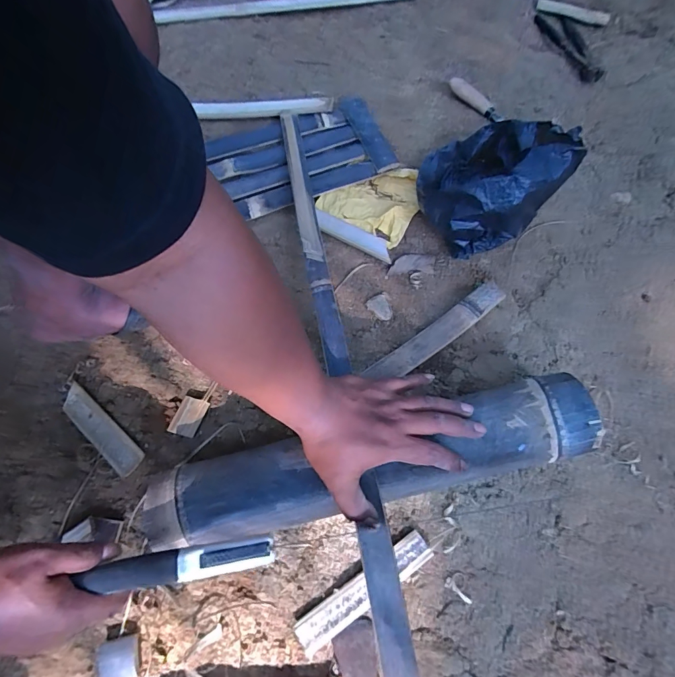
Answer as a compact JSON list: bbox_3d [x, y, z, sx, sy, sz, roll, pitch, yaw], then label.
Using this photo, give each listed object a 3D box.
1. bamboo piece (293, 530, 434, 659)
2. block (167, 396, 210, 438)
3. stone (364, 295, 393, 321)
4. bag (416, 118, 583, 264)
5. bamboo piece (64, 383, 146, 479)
[{"bbox_3d":[0.030,0.272,0.434,0.163,0.013,0.033,-33,71,-11],"label":"bamboo piece"},{"bbox_3d":[-0.192,0.102,0.519,0.035,0.012,0.050,21,70,10],"label":"block"},{"bbox_3d":[0.060,-0.044,0.574,0.030,0.004,0.038,-22,69,-7],"label":"stone"},{"bbox_3d":[0.205,-0.226,0.560,0.163,0.133,0.168,-33,71,-11],"label":"bag"},{"bbox_3d":[-0.307,0.118,0.519,0.144,0.009,0.035,37,74,15],"label":"bamboo piece"}]

